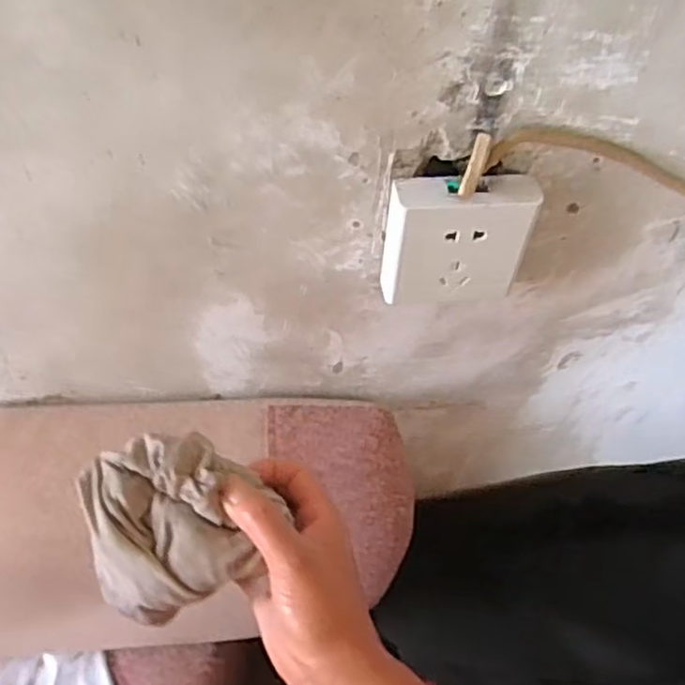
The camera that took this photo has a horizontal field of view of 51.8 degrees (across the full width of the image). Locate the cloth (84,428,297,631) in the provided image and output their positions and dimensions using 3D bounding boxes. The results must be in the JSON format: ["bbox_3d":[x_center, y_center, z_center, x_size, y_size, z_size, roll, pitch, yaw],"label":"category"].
[{"bbox_3d":[-0.095,0.101,0.400,0.095,0.069,0.083,-11,55,-11],"label":"cloth"}]

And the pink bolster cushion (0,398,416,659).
[{"bbox_3d":[-0.237,0.143,0.560,0.484,0.149,0.164,0,54,-3],"label":"pink bolster cushion"}]

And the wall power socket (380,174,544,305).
[{"bbox_3d":[0.072,-0.062,0.451,0.086,0.095,0.025,-3,54,-5],"label":"wall power socket"}]

